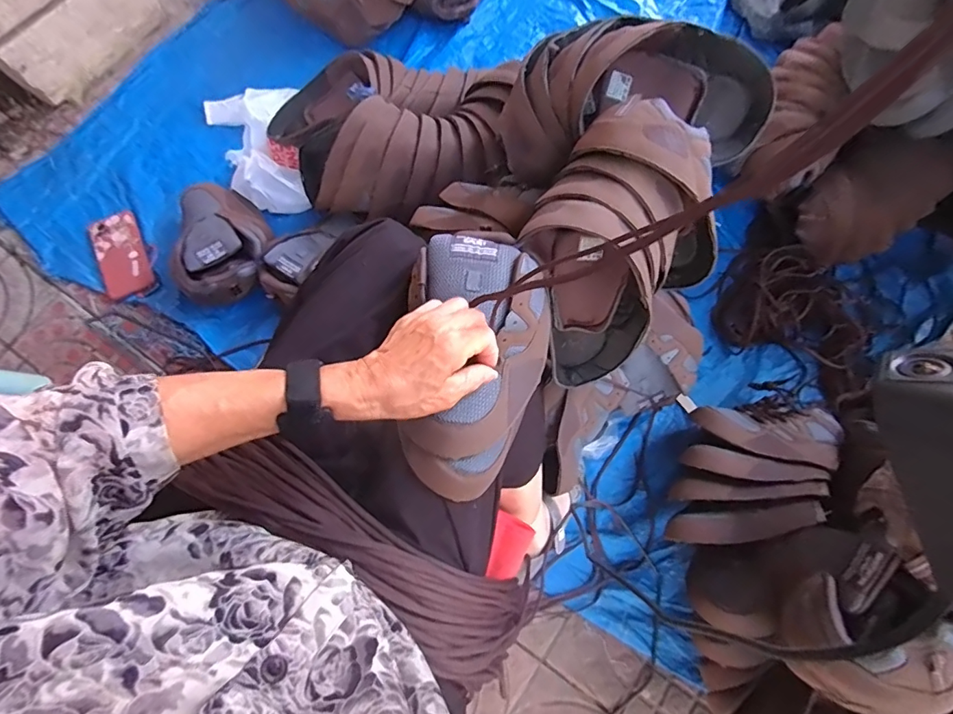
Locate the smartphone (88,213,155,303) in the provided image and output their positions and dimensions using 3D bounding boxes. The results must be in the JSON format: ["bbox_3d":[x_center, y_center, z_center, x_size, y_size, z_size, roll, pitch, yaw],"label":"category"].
[{"bbox_3d":[-0.628,-0.176,0.830,0.088,0.007,0.159,-30,76,-8],"label":"smartphone"}]

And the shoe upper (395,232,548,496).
[{"bbox_3d":[0.002,0.002,0.407,0.121,0.080,0.224,4,74,1],"label":"shoe upper"}]

